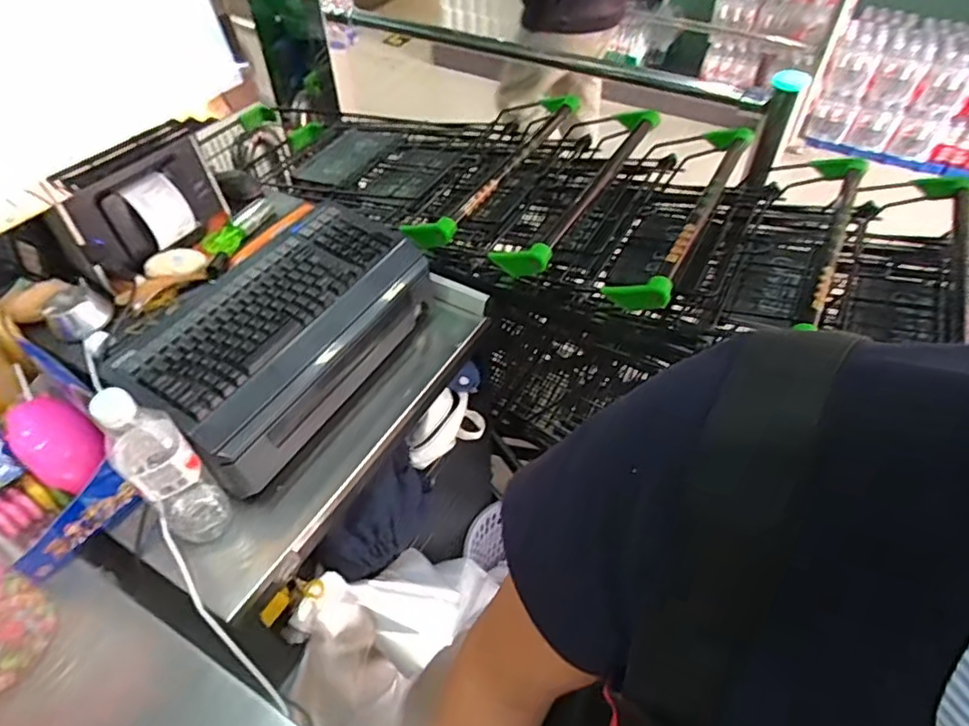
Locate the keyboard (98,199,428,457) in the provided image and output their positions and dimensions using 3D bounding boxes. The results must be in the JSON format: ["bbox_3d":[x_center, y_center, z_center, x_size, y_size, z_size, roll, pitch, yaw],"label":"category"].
[{"bbox_3d":[-0.267,-0.070,0.778,0.216,0.058,0.400,32,54,8],"label":"keyboard"}]

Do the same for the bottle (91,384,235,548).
[{"bbox_3d":[-0.333,0.112,0.620,0.065,0.223,0.058,-37,58,-28],"label":"bottle"}]

